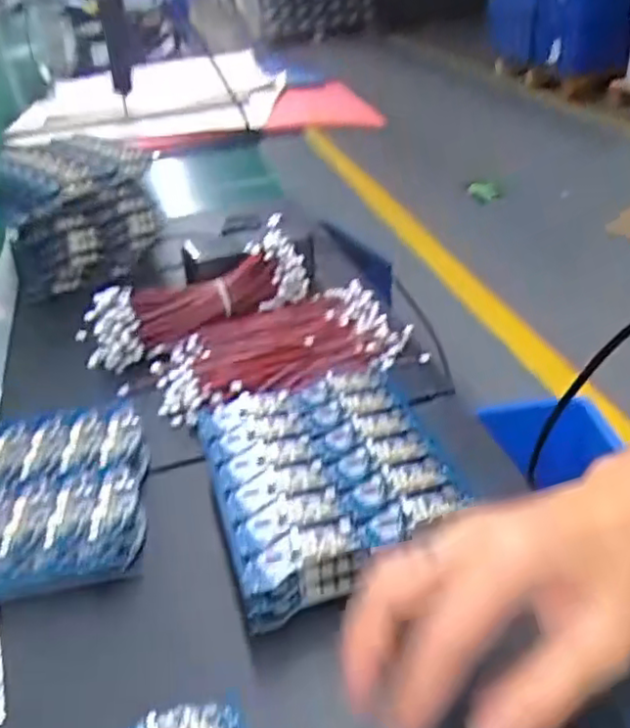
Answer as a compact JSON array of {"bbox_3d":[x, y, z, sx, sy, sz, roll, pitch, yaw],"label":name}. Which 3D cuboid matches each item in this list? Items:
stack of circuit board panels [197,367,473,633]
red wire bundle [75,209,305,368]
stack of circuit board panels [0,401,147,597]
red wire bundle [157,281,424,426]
[{"bbox_3d":[0.002,0.068,0.431,0.135,0.035,0.178,-16,36,-12],"label":"stack of circuit board panels"},{"bbox_3d":[-0.108,-0.061,0.612,0.216,0.061,0.045,-22,38,-22],"label":"red wire bundle"},{"bbox_3d":[-0.197,0.090,0.441,0.158,0.034,0.143,-10,35,-6],"label":"stack of circuit board panels"},{"bbox_3d":[-0.032,-0.017,0.588,0.219,0.020,0.134,-16,36,-14],"label":"red wire bundle"}]

